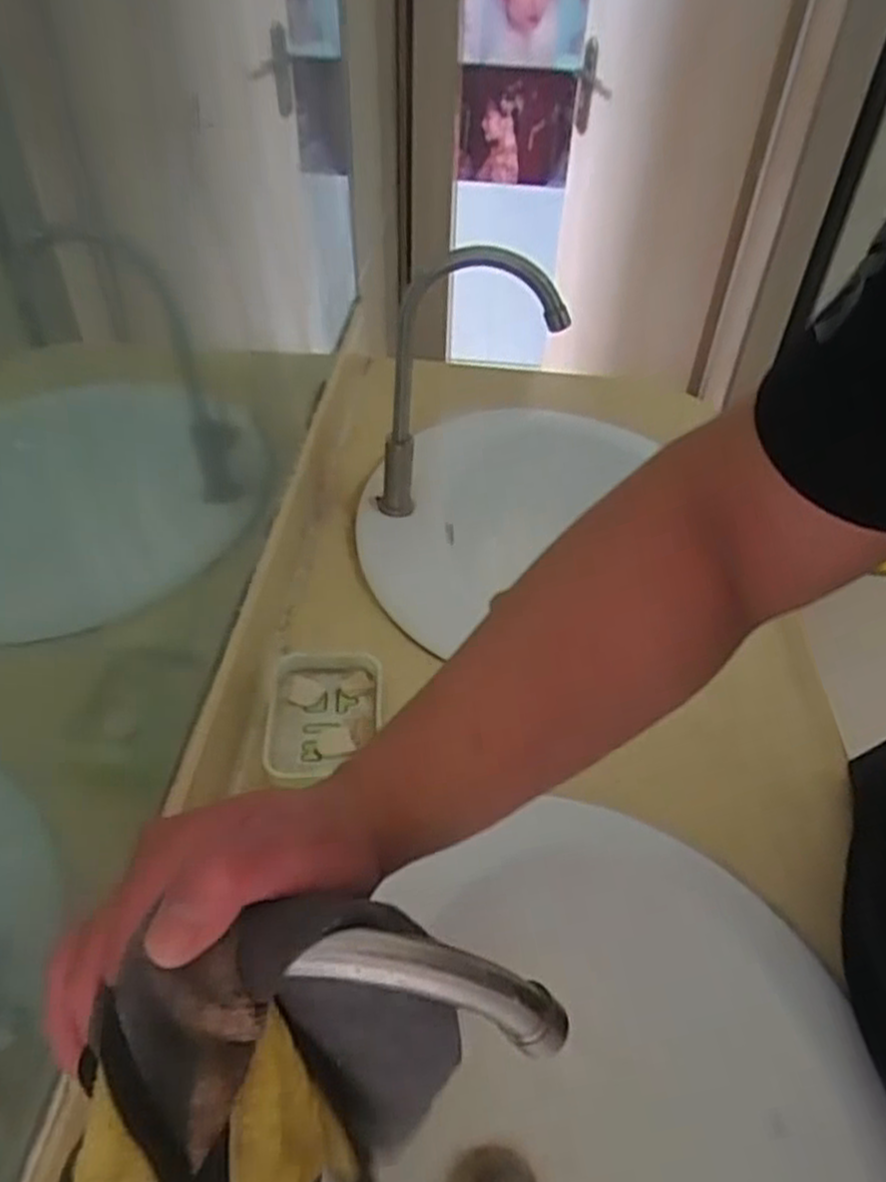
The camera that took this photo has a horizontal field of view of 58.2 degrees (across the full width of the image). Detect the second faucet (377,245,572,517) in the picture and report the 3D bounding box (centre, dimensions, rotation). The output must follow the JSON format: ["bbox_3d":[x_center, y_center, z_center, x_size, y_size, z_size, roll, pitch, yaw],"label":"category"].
[{"bbox_3d":[0.020,-0.191,0.821,0.178,0.325,0.041,2,44,-2],"label":"second faucet"}]

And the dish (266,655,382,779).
[{"bbox_3d":[-0.102,0.108,0.692,0.094,0.023,0.126,0,44,-3],"label":"dish"}]

